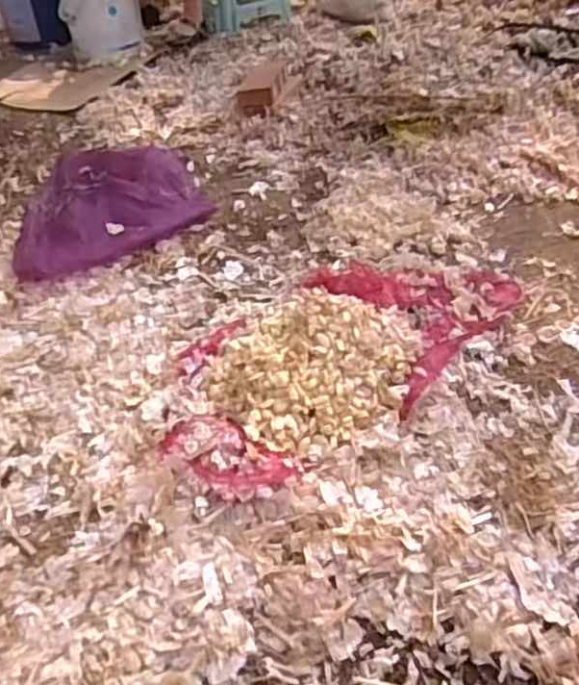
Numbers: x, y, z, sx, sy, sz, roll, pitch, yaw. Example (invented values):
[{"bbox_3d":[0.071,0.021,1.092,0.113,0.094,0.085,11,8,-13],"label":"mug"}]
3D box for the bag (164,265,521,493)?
[{"bbox_3d":[0.104,-0.031,1.339,0.810,0.135,0.399,-32,48,-26],"label":"bag"}]

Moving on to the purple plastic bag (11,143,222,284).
[{"bbox_3d":[-0.474,-0.389,1.809,0.475,0.122,0.512,-13,43,-8],"label":"purple plastic bag"}]

